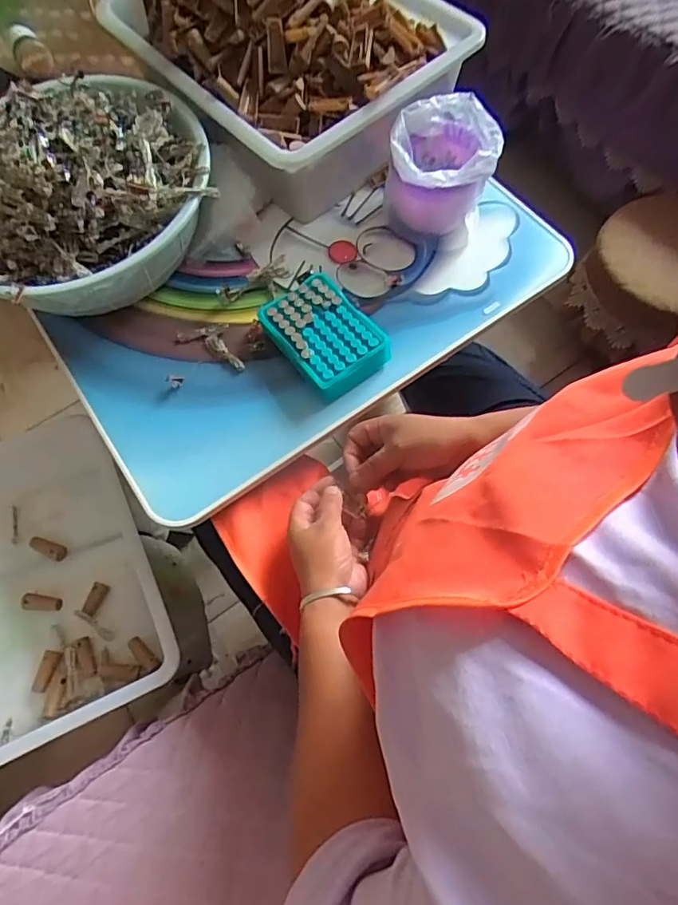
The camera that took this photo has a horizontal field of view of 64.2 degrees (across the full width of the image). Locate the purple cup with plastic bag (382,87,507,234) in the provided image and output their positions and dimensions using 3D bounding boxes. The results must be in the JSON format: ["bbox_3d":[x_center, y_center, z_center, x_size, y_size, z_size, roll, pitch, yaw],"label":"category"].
[{"bbox_3d":[0.116,-0.314,0.624,0.117,0.134,0.096,4,66,5],"label":"purple cup with plastic bag"}]

